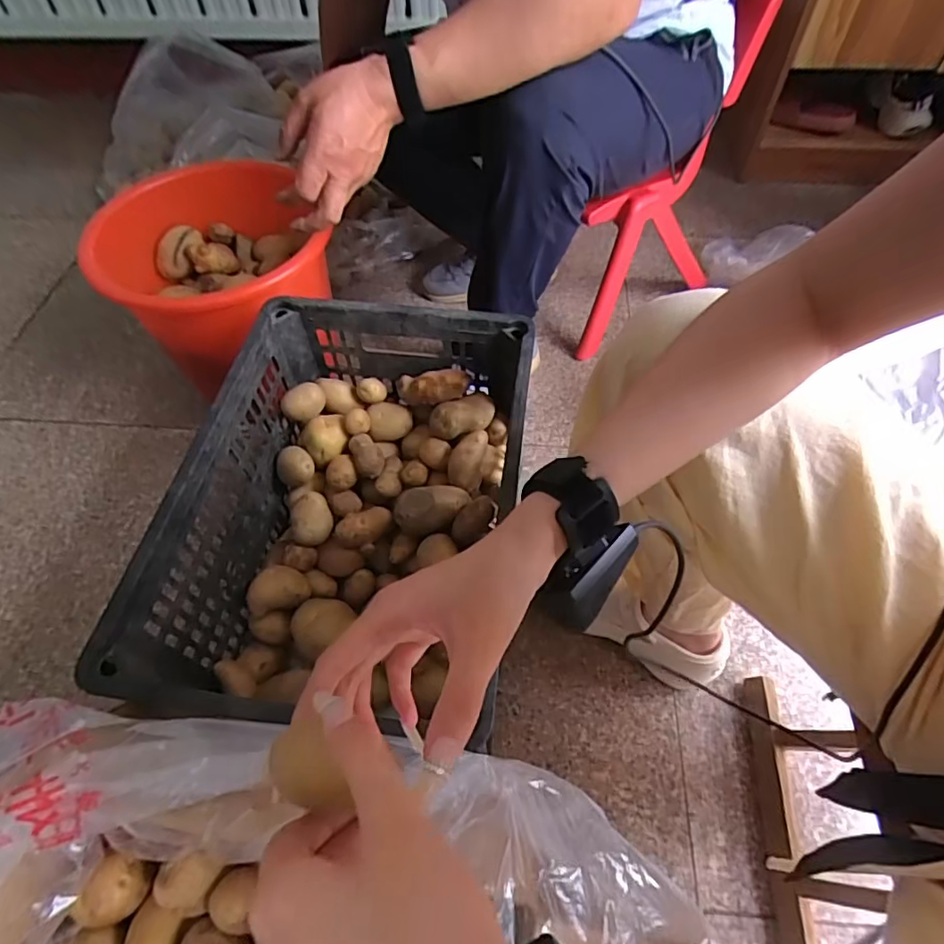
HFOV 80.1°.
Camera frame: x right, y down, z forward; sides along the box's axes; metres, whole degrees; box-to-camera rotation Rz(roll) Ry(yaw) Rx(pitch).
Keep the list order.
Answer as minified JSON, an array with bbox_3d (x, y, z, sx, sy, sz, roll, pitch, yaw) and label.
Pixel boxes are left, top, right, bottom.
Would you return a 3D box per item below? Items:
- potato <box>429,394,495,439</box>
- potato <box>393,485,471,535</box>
[{"bbox_3d":[-0.012,-0.074,0.748,0.084,0.034,0.047,-18,59,-11],"label":"potato"},{"bbox_3d":[-0.052,0.046,0.709,0.094,0.044,0.049,1,57,0],"label":"potato"}]

